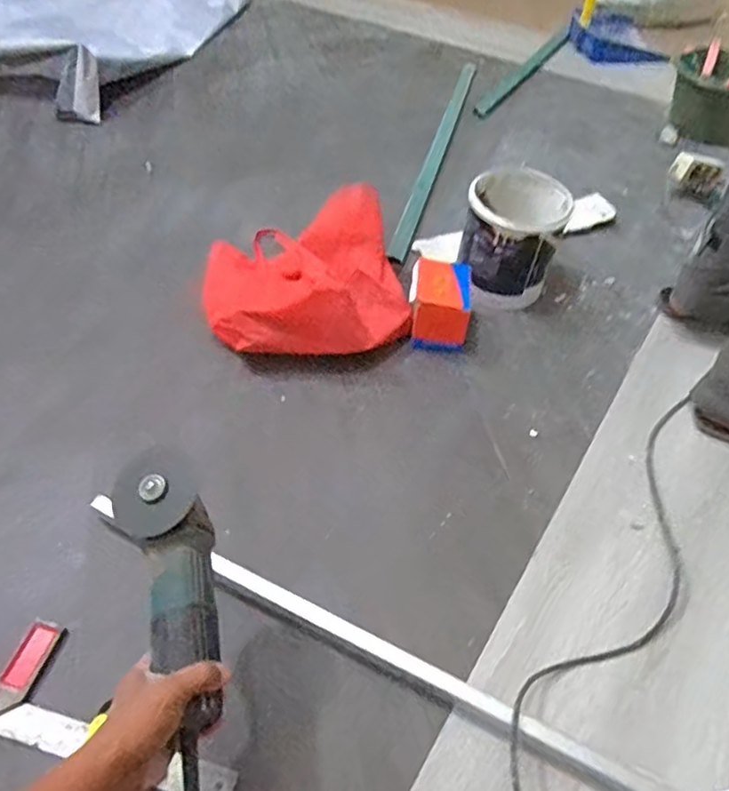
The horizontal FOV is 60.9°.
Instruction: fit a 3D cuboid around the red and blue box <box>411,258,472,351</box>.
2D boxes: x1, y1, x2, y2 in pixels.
[{"bbox_3d":[0.131,-0.158,1.084,0.102,0.112,0.126,7,49,3],"label":"red and blue box"}]

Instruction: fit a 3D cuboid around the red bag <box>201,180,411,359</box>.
[{"bbox_3d":[-0.127,-0.235,1.109,0.327,0.174,0.380,-14,51,-15],"label":"red bag"}]

